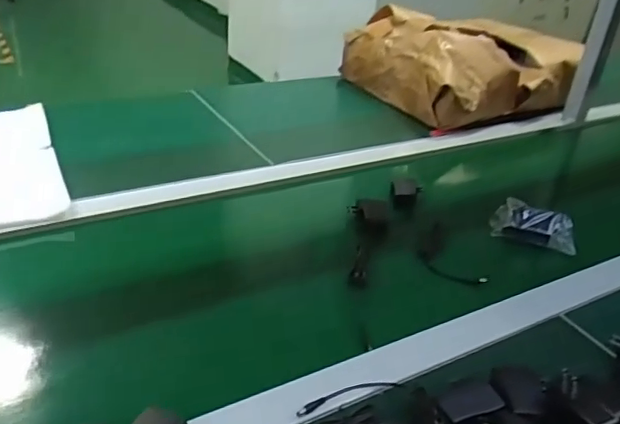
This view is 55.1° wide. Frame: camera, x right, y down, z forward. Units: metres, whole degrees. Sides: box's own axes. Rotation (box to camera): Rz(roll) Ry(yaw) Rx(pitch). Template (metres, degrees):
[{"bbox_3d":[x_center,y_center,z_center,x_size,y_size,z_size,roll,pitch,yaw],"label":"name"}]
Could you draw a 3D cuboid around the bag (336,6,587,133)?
[{"bbox_3d":[0.362,-0.360,1.463,0.418,0.183,0.398,-15,37,-32],"label":"bag"}]

